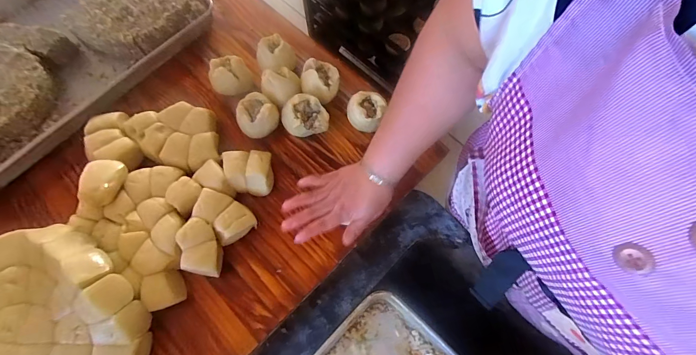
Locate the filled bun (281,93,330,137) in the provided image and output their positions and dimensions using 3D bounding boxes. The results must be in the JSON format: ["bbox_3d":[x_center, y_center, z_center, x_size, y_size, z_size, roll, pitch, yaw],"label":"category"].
[{"bbox_3d":[-0.077,-0.108,0.577,0.082,0.062,0.063,-8,68,-3],"label":"filled bun"}]

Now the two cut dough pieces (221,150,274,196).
[{"bbox_3d":[-0.168,-0.006,0.548,0.078,0.050,0.074,-8,68,-3],"label":"two cut dough pieces"}]

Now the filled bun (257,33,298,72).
[{"bbox_3d":[-0.141,-0.234,0.625,0.072,0.065,0.061,-35,72,-13],"label":"filled bun"}]

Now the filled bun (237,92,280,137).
[{"bbox_3d":[-0.163,-0.109,0.578,0.070,0.065,0.067,-21,69,-8],"label":"filled bun"}]

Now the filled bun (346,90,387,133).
[{"bbox_3d":[0.034,-0.116,0.581,0.069,0.063,0.055,7,68,3],"label":"filled bun"}]

